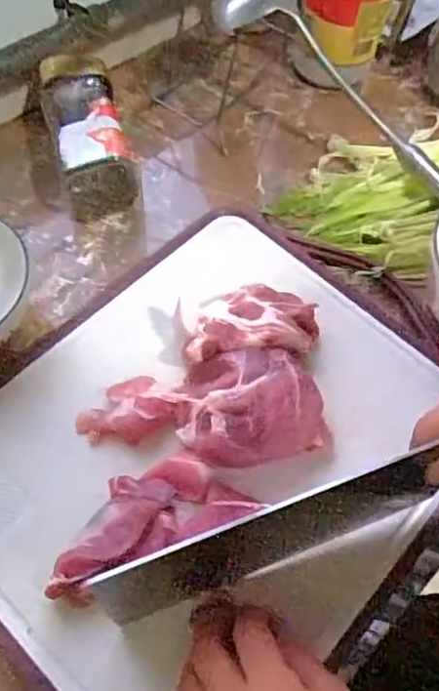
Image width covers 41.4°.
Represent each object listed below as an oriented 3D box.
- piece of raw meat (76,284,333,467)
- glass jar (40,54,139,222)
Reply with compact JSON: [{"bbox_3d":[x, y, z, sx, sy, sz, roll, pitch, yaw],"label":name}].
[{"bbox_3d":[-0.011,0.025,0.426,0.170,0.049,0.131,-2,61,-4],"label":"piece of raw meat"},{"bbox_3d":[-0.120,-0.193,0.537,0.060,0.068,0.156,-13,64,-12],"label":"glass jar"}]

